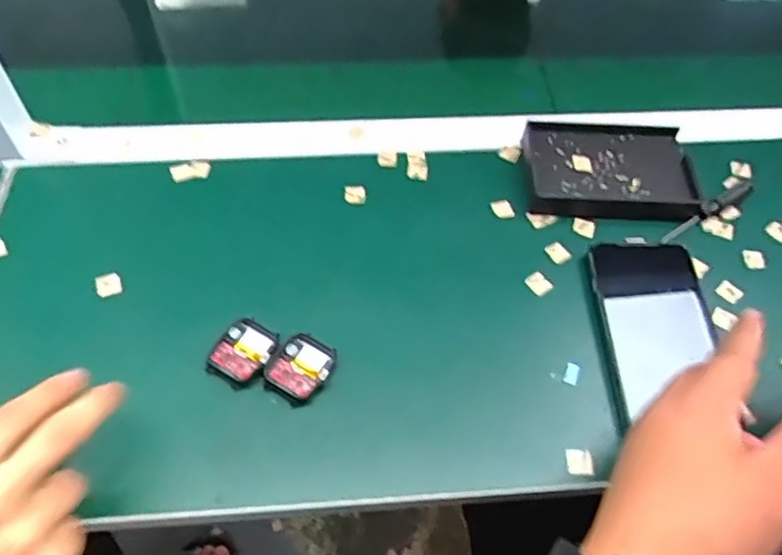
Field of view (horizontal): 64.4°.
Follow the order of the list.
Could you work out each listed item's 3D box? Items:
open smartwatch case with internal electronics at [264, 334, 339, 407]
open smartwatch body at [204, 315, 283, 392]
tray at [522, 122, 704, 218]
[{"bbox_3d":[-0.061,0.059,0.419,0.040,0.007,0.045,30,58,18],"label":"open smartwatch case with internal electronics"},{"bbox_3d":[-0.101,0.051,0.424,0.041,0.008,0.046,24,56,14],"label":"open smartwatch body"},{"bbox_3d":[0.189,-0.090,0.531,0.143,0.027,0.093,2,54,-1],"label":"tray"}]

